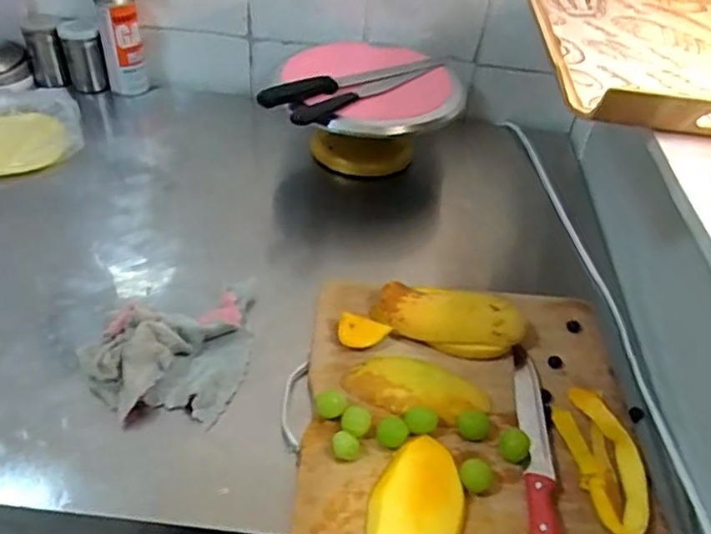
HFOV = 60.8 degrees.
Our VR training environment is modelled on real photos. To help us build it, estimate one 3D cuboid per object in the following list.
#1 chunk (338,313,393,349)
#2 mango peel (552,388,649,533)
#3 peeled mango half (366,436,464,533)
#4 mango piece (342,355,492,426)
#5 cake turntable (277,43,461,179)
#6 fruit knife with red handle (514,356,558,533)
[{"bbox_3d":[0.007,0.076,0.683,0.056,0.028,0.032,17,43,11],"label":"chunk"},{"bbox_3d":[0.236,0.191,0.583,0.078,0.019,0.179,6,42,0],"label":"mango peel"},{"bbox_3d":[0.052,0.217,0.531,0.076,0.029,0.146,15,43,9],"label":"peeled mango half"},{"bbox_3d":[0.066,0.128,0.640,0.147,0.026,0.065,15,43,10],"label":"mango piece"},{"bbox_3d":[0.022,-0.235,0.967,0.256,0.150,0.238,-9,44,-17],"label":"cake turntable"},{"bbox_3d":[0.175,0.183,0.582,0.030,0.022,0.257,8,42,2],"label":"fruit knife with red handle"}]

